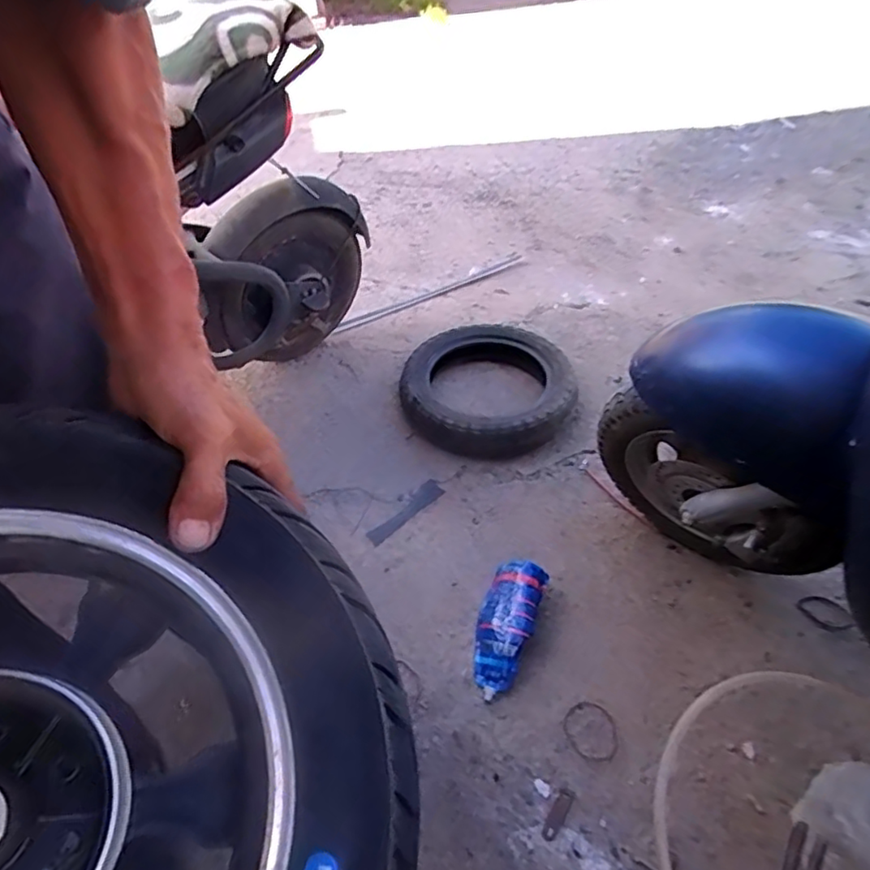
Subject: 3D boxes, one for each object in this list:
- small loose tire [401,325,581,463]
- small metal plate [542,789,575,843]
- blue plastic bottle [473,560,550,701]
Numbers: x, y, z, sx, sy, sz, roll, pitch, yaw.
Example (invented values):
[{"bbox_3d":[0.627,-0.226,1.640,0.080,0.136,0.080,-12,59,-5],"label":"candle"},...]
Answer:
[{"bbox_3d":[0.108,-0.100,1.287,0.355,0.106,0.324,-2,45,2],"label":"small loose tire"},{"bbox_3d":[0.158,0.488,0.784,0.020,0.004,0.066,25,51,26],"label":"small metal plate"},{"bbox_3d":[0.107,0.296,0.944,0.088,0.060,0.211,14,47,18],"label":"blue plastic bottle"}]

